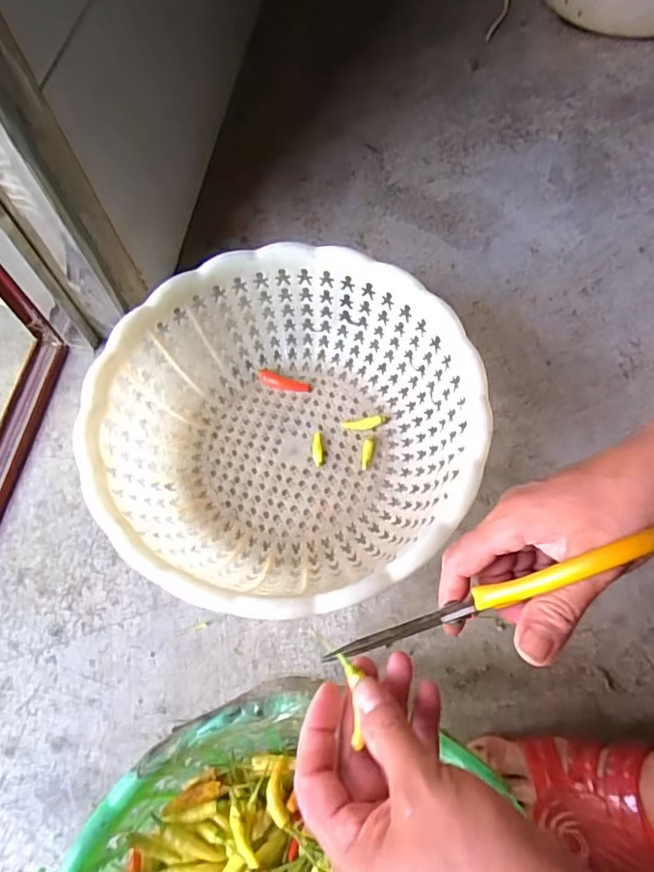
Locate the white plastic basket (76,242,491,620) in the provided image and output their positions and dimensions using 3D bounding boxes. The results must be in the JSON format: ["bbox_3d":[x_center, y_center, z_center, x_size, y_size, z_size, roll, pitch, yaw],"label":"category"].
[{"bbox_3d":[-0.036,-0.005,0.532,0.327,0.113,0.329,-1,65,3],"label":"white plastic basket"}]

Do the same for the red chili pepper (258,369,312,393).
[{"bbox_3d":[-0.047,-0.057,0.613,0.059,0.008,0.019,21,68,13],"label":"red chili pepper"}]

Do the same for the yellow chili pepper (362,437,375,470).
[{"bbox_3d":[0.041,0.017,0.570,0.011,0.007,0.034,6,65,6],"label":"yellow chili pepper"}]

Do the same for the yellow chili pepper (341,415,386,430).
[{"bbox_3d":[0.038,-0.012,0.584,0.044,0.009,0.012,-6,64,1],"label":"yellow chili pepper"}]

